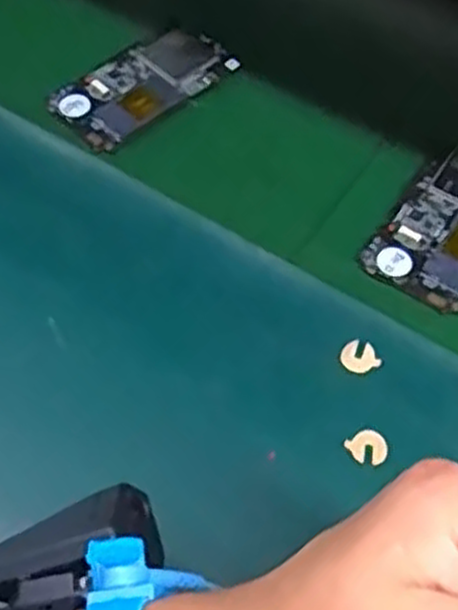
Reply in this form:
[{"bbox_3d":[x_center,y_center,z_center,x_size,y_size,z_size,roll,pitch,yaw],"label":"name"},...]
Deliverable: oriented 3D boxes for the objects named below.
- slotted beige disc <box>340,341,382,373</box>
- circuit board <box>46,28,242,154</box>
[{"bbox_3d":[0.069,0.027,0.418,0.018,0.004,0.017,1,58,-1],"label":"slotted beige disc"},{"bbox_3d":[-0.055,-0.151,0.537,0.123,0.007,0.059,-38,66,-22],"label":"circuit board"}]

